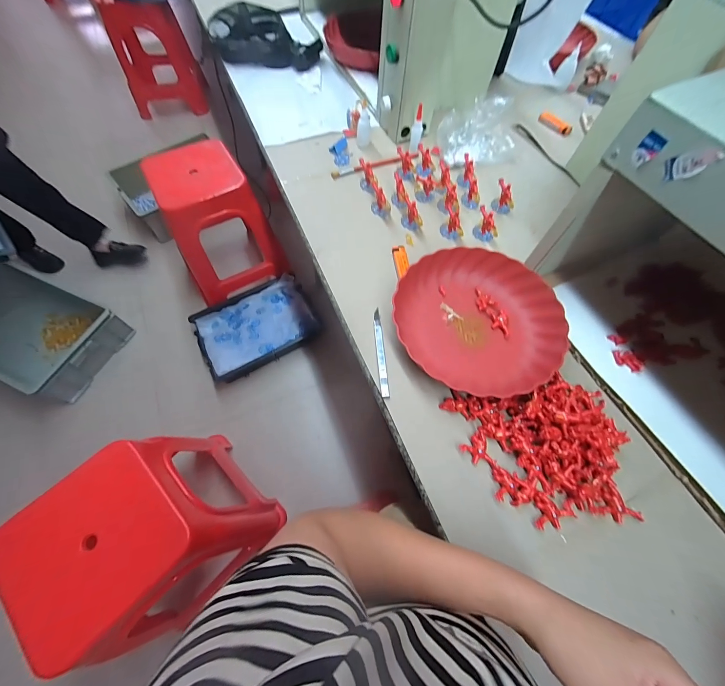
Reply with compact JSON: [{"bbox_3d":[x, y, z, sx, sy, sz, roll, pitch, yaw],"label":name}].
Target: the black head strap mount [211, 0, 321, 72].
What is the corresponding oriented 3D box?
[{"bbox_3d":[-0.263,-0.832,0.823,0.308,0.075,0.181,8,64,3],"label":"black head strap mount"}]

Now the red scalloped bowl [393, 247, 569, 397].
[{"bbox_3d":[0.171,-0.038,0.467,0.241,0.047,0.228,24,66,10],"label":"red scalloped bowl"}]

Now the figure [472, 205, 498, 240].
[{"bbox_3d":[0.224,-0.212,0.552,0.047,0.049,0.029,31,67,13],"label":"figure"}]

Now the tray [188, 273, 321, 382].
[{"bbox_3d":[-0.421,-0.062,1.241,0.444,0.104,0.318,-26,67,-13],"label":"tray"}]

